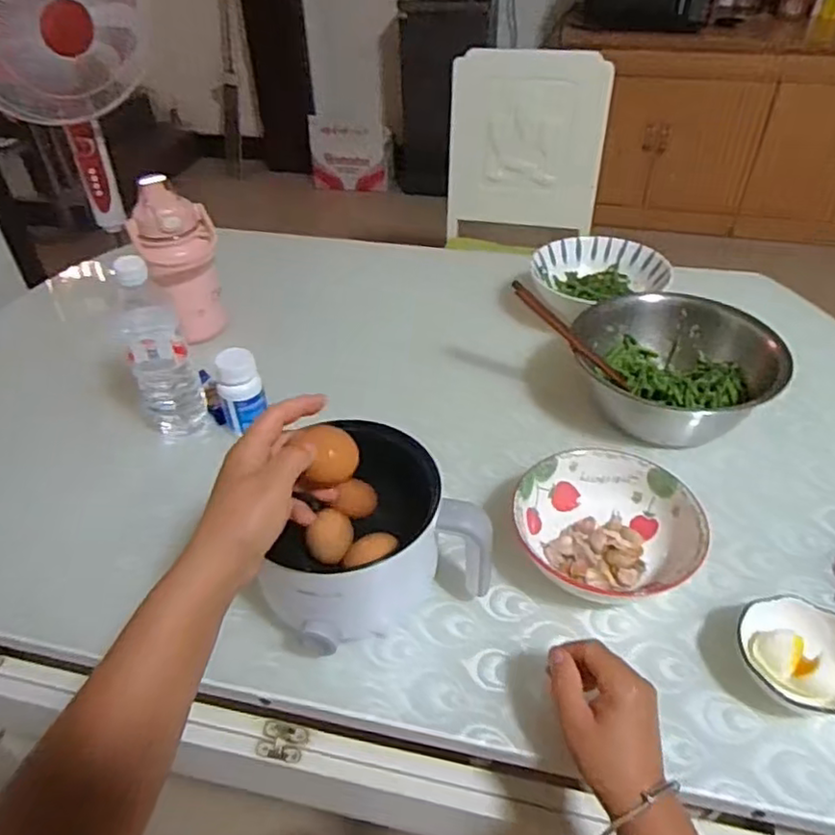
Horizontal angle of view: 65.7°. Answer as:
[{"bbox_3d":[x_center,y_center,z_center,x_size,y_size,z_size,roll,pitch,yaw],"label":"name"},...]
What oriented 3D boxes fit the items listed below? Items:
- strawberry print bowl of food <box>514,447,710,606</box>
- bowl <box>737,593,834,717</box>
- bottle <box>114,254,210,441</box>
[{"bbox_3d":[0.181,0.113,0.632,0.168,0.067,0.162,-1,41,1],"label":"strawberry print bowl of food"},{"bbox_3d":[0.317,0.203,0.540,0.095,0.049,0.090,-1,41,1],"label":"bowl"},{"bbox_3d":[-0.300,-0.072,0.750,0.070,0.226,0.054,-22,46,-22],"label":"bottle"}]

